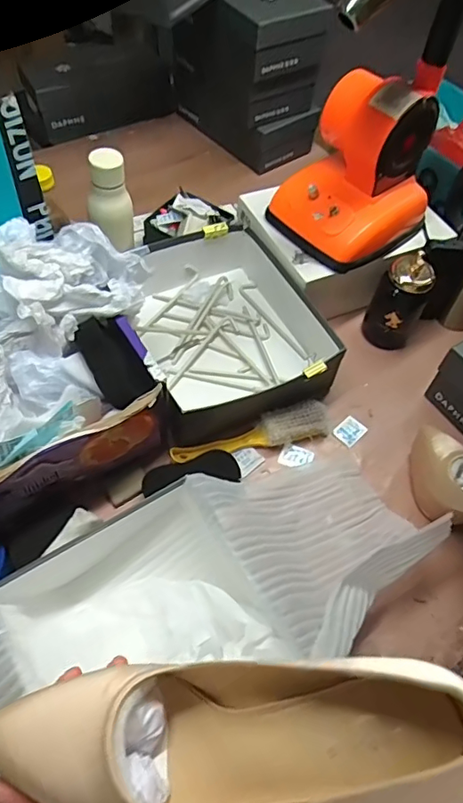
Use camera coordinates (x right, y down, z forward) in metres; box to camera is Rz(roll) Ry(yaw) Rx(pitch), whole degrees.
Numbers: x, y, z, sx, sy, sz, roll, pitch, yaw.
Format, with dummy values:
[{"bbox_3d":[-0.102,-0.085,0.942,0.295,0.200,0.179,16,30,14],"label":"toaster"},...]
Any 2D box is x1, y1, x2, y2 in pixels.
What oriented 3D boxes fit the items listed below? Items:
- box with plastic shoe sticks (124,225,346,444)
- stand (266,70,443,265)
[{"bbox_3d":[-0.026,-0.119,0.822,0.259,0.098,0.341,-20,61,-17],"label":"box with plastic shoe sticks"},{"bbox_3d":[0.186,-0.342,0.784,0.180,0.195,0.192,40,62,20],"label":"stand"}]

